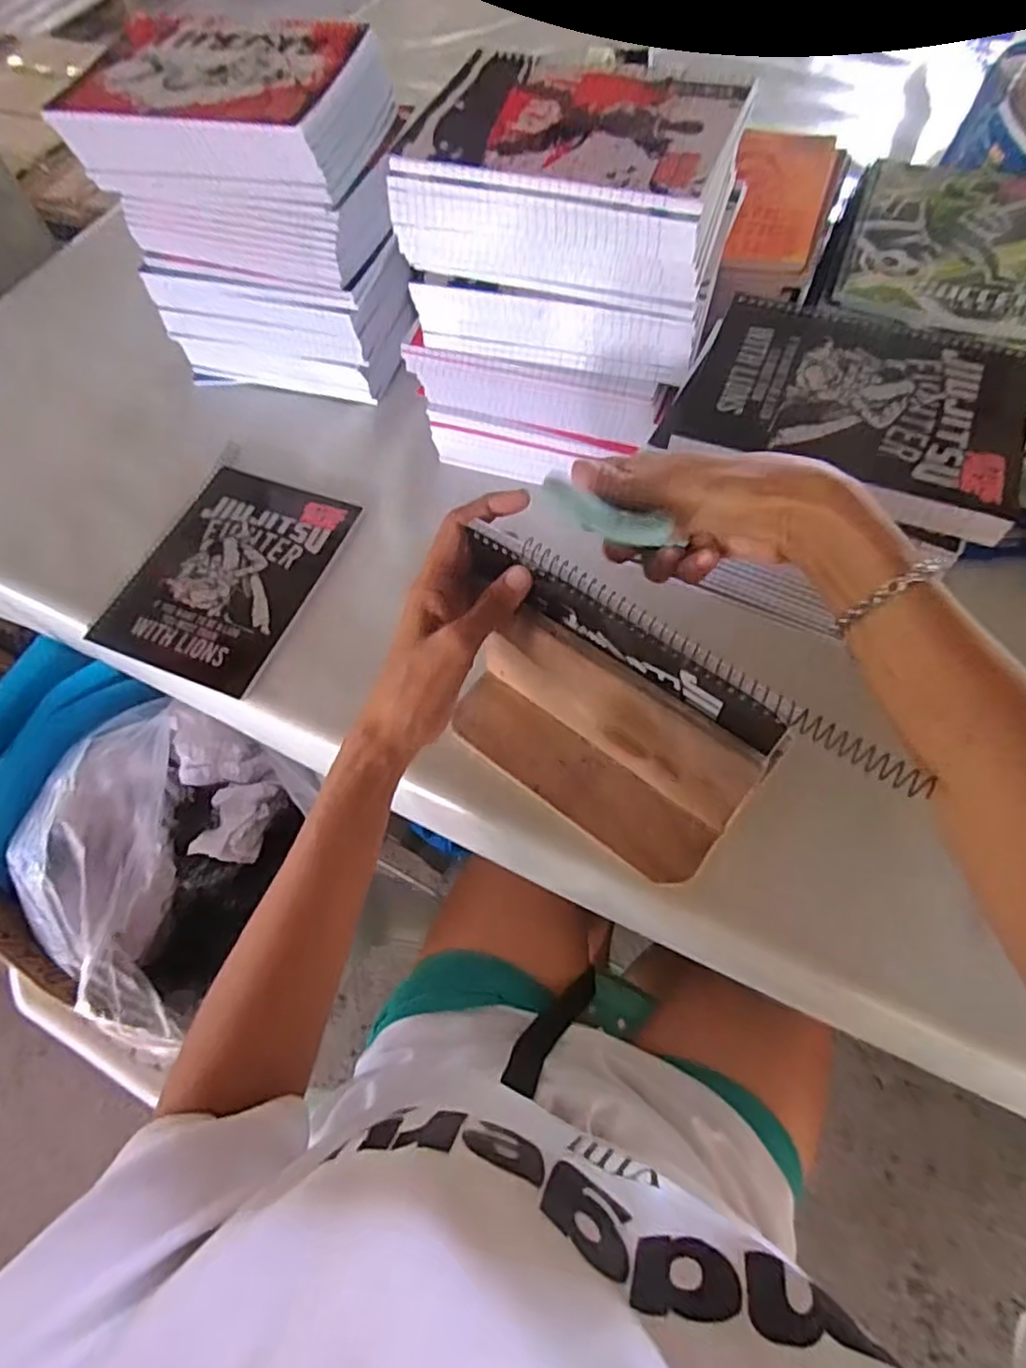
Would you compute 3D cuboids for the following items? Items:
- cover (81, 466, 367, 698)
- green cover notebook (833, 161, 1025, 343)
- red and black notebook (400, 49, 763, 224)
[{"bbox_3d":[-0.235,-0.094,0.558,0.147,0.013,0.193,19,66,13],"label":"cover"},{"bbox_3d":[0.353,-0.356,0.529,0.152,0.015,0.220,19,66,13],"label":"green cover notebook"},{"bbox_3d":[0.040,-0.356,0.426,0.198,0.014,0.139,17,66,12],"label":"red and black notebook"}]

